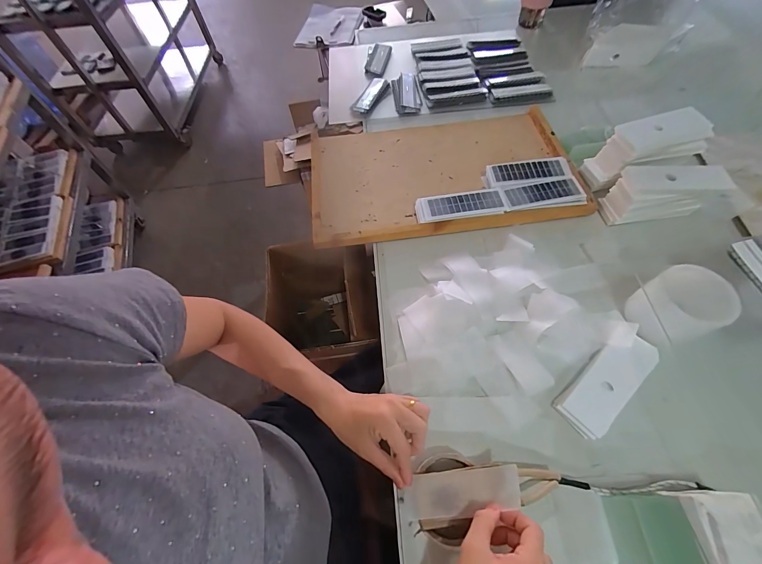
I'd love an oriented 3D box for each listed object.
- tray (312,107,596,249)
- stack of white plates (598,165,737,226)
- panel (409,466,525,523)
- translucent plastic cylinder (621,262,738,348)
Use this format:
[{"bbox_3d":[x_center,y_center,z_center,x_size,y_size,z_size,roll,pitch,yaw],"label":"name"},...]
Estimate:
[{"bbox_3d":[0.114,-0.227,0.647,0.493,0.030,0.306,-9,60,-1],"label":"tray"},{"bbox_3d":[0.468,-0.150,0.562,0.159,0.078,0.068,-6,60,1],"label":"stack of white plates"},{"bbox_3d":[0.090,0.234,0.368,0.123,0.006,0.044,-11,54,7],"label":"panel"},{"bbox_3d":[0.398,0.036,0.451,0.088,0.082,0.084,-2,60,4],"label":"translucent plastic cylinder"}]

